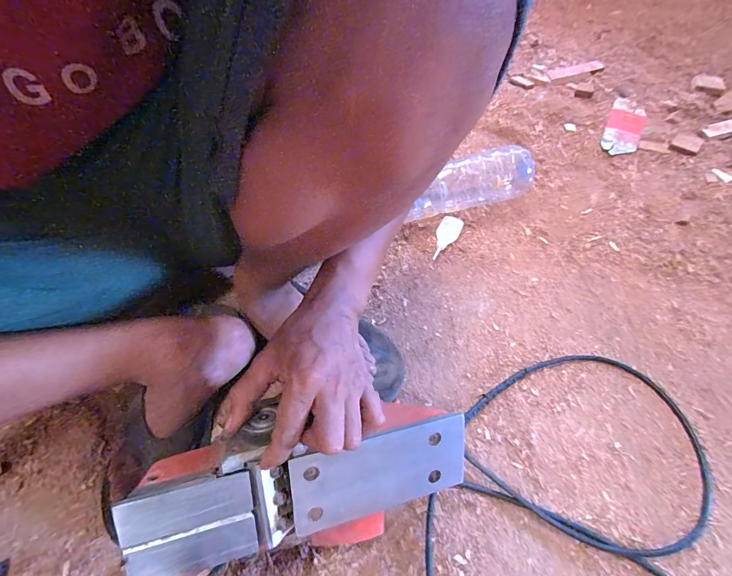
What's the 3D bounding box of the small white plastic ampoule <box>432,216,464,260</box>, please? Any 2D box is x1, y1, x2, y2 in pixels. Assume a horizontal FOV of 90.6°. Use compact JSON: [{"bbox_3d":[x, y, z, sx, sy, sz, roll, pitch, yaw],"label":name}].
[{"bbox_3d":[0.131,-0.084,0.602,0.037,0.012,0.091,23,61,17],"label":"small white plastic ampoule"}]

